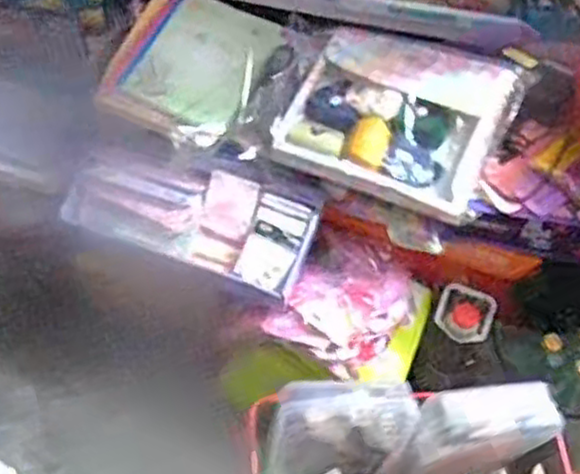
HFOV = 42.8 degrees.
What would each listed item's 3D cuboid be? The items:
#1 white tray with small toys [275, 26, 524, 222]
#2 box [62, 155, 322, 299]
[{"bbox_3d":[0.169,-0.196,1.134,0.310,0.082,0.265,23,59,11],"label":"white tray with small toys"},{"bbox_3d":[-0.157,-0.046,1.187,0.396,0.090,0.175,20,86,8],"label":"box"}]

